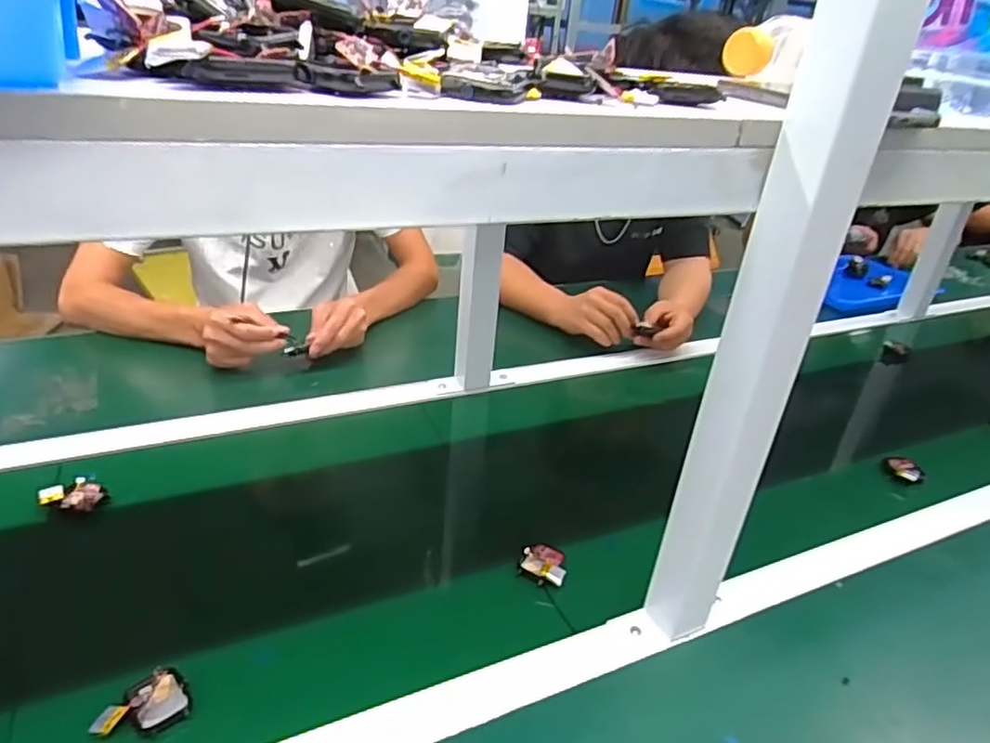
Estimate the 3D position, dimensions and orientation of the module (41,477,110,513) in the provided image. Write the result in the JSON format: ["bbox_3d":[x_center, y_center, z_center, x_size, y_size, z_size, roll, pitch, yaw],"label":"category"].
[{"bbox_3d":[-0.413,0.122,0.635,0.055,0.018,0.030,2,29,-8],"label":"module"}]

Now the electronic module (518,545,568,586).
[{"bbox_3d":[0.047,0.182,0.616,0.043,0.013,0.048,12,29,10],"label":"electronic module"}]

